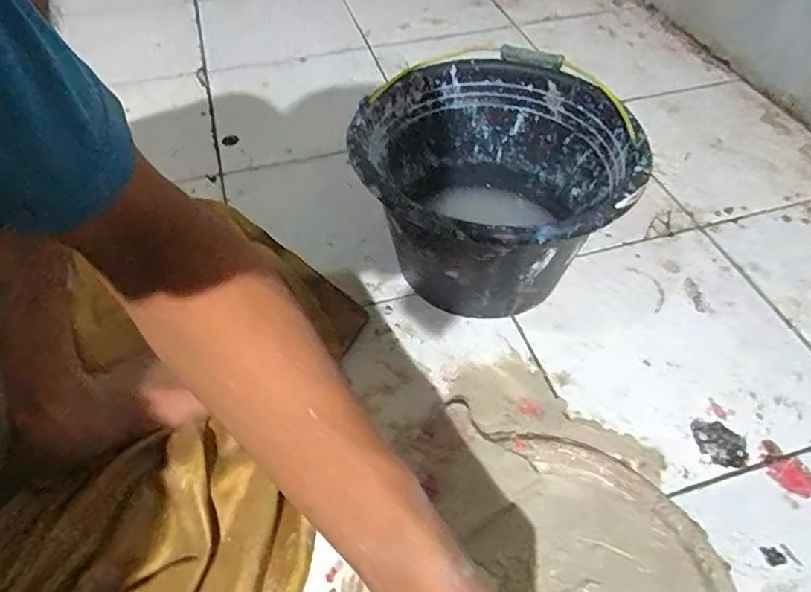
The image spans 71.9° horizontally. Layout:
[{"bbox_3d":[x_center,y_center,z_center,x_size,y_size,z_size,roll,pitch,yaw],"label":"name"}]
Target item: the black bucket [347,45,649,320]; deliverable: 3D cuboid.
[{"bbox_3d":[0.101,-0.120,0.647,0.283,0.180,0.304,0,51,0],"label":"black bucket"}]

